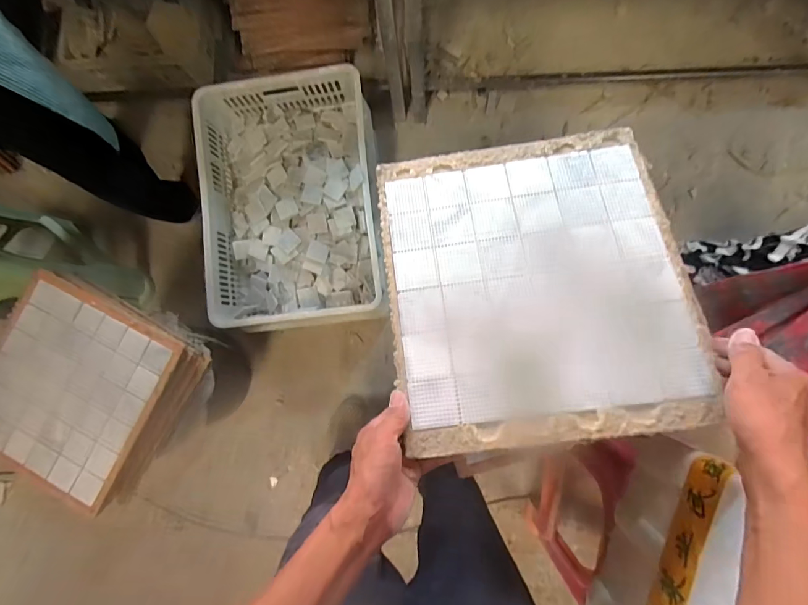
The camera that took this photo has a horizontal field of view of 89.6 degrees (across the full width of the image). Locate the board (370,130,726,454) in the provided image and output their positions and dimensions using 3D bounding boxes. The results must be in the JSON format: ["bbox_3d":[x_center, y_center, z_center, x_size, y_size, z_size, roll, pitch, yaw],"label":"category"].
[{"bbox_3d":[0.138,-0.027,0.441,0.304,0.009,0.337,-7,72,4],"label":"board"}]

